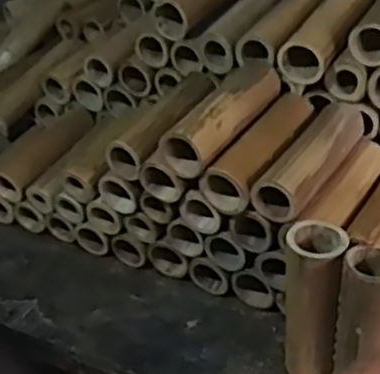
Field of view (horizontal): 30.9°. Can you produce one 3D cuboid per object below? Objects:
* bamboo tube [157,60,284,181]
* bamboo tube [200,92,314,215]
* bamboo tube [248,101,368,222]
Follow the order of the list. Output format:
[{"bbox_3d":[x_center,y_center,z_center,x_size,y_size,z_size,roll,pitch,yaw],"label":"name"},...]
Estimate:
[{"bbox_3d":[0.039,-0.088,0.779,0.058,0.048,0.185,17,44,29],"label":"bamboo tube"},{"bbox_3d":[0.086,-0.043,0.780,0.054,0.056,0.175,20,46,31],"label":"bamboo tube"},{"bbox_3d":[0.134,-0.033,0.750,0.053,0.047,0.177,21,46,31],"label":"bamboo tube"}]

